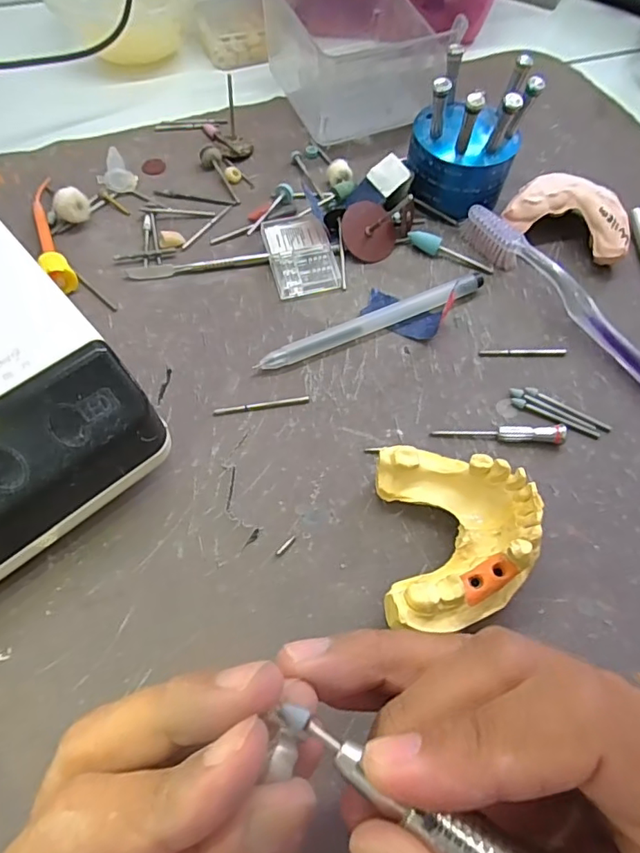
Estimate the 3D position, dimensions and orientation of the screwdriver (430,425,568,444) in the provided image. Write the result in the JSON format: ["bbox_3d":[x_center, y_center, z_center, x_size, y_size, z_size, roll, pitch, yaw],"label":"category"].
[{"bbox_3d":[0.081,0.004,0.239,0.058,0.009,0.008,0,62,-2],"label":"screwdriver"}]

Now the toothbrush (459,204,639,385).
[{"bbox_3d":[0.138,-0.050,0.265,0.012,0.019,0.186,-31,67,-17],"label":"toothbrush"}]

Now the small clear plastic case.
[{"bbox_3d":[-0.011,-0.092,0.284,0.034,0.011,0.048,-14,63,-9],"label":"small clear plastic case"}]

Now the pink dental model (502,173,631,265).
[{"bbox_3d":[0.138,-0.116,0.295,0.065,0.027,0.038,20,63,8],"label":"pink dental model"}]

